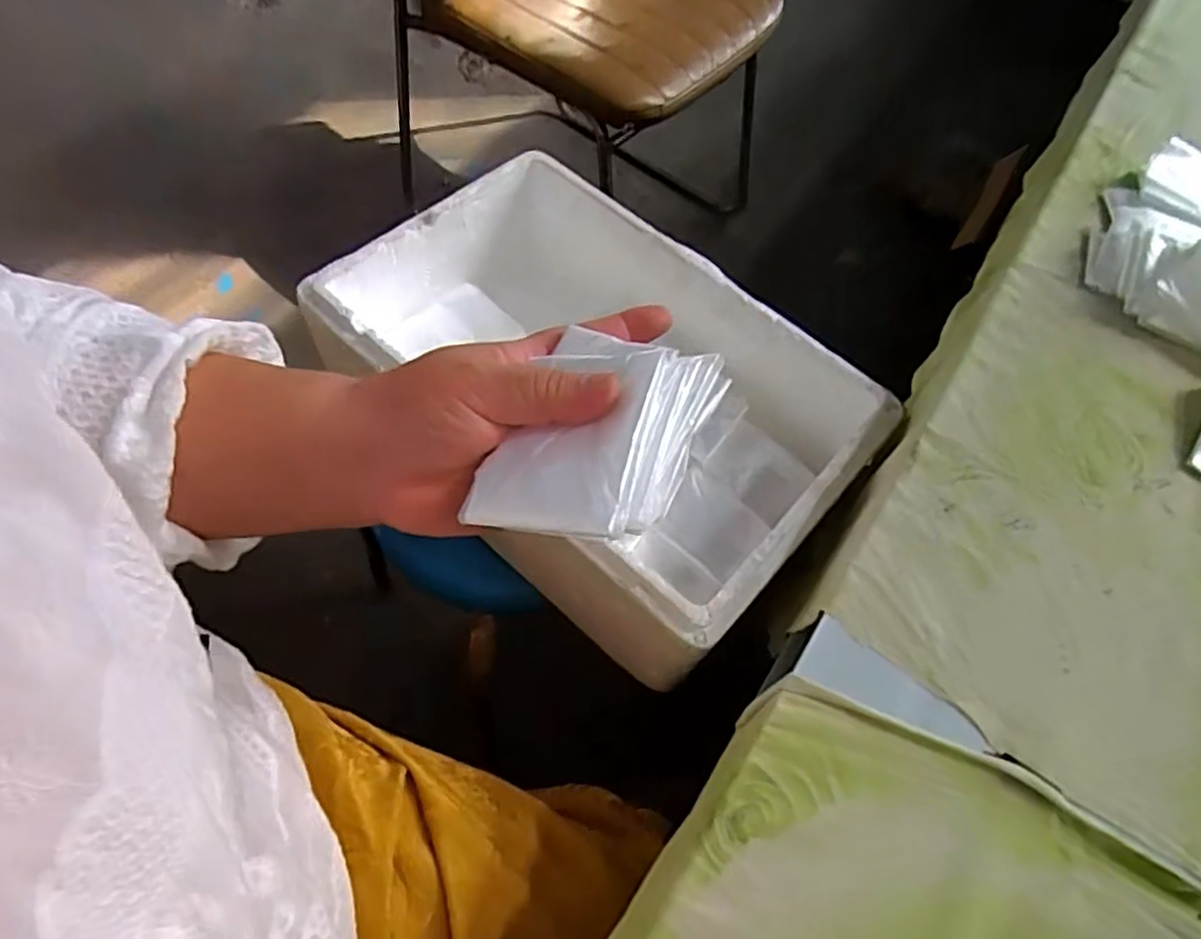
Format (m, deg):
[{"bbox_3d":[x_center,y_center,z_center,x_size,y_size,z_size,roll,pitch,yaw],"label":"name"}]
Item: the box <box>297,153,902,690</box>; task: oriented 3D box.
[{"bbox_3d":[0.002,-0.063,0.577,0.400,0.138,0.265,39,65,16],"label":"box"}]

